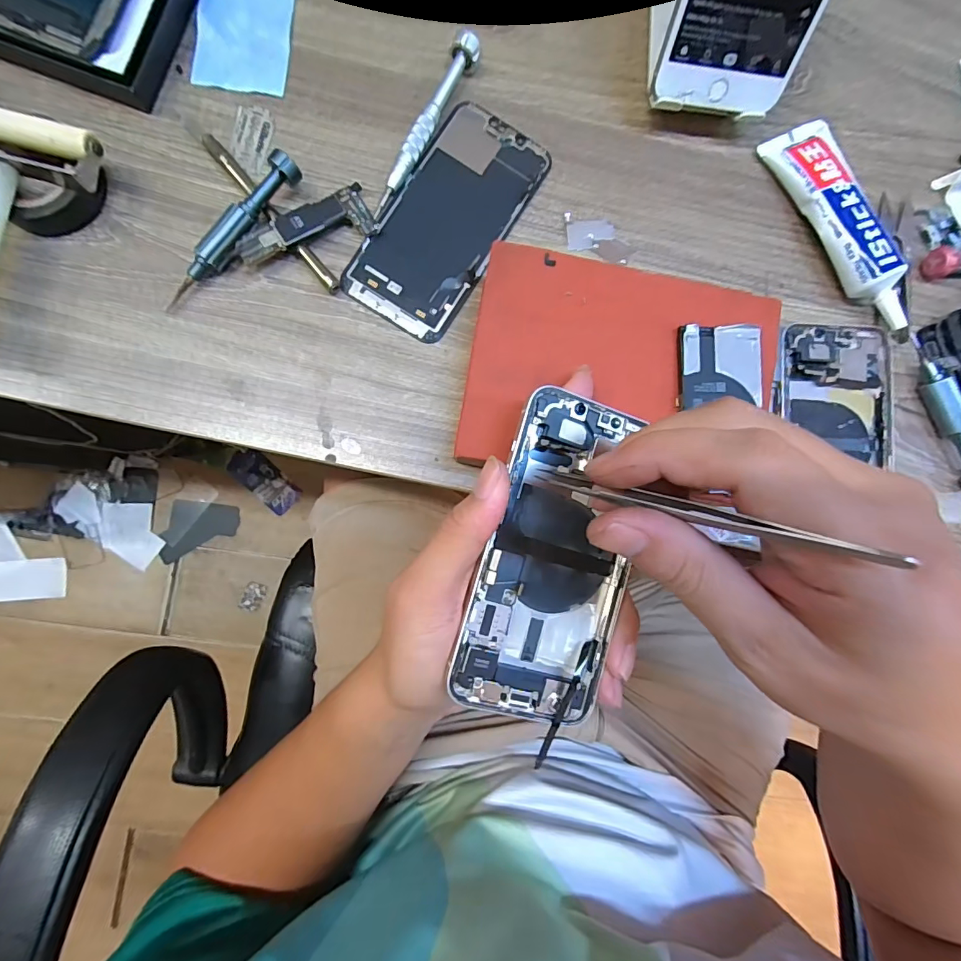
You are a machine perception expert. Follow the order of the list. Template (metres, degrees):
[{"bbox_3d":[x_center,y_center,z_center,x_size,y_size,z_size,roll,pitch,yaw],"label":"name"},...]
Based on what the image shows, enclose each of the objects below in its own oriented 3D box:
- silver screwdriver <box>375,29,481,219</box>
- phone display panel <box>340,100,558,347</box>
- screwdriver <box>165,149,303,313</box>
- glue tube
[{"bbox_3d":[-0.033,-0.209,0.273,0.015,0.015,0.116,28,85,-2],"label":"silver screwdriver"},{"bbox_3d":[-0.018,-0.156,0.274,0.067,0.010,0.141,31,85,-1],"label":"phone display panel"},{"bbox_3d":[-0.137,-0.136,0.256,0.013,0.023,0.103,41,85,-1],"label":"screwdriver"},{"bbox_3d":[0.224,-0.154,0.283,0.038,0.027,0.145,-23,88,-5],"label":"glue tube"}]

